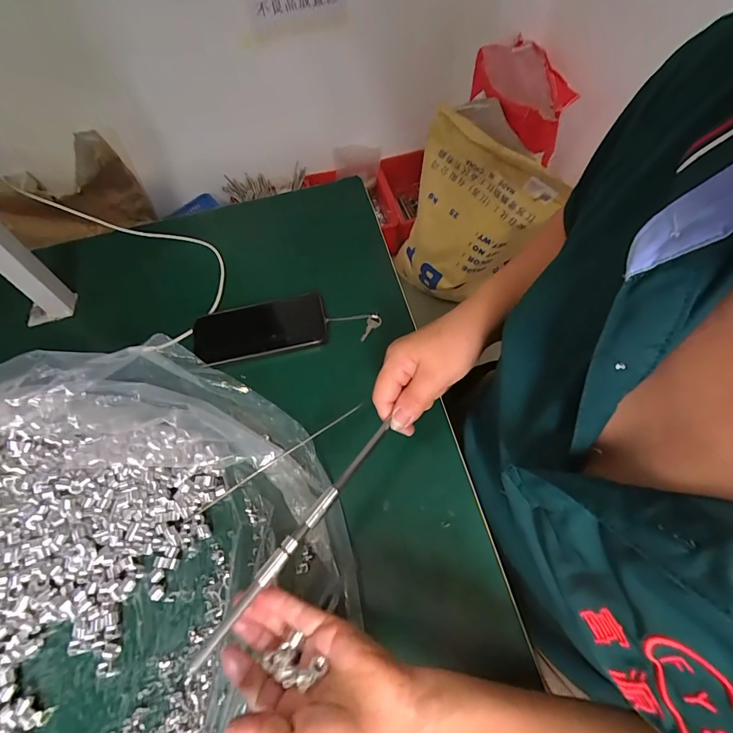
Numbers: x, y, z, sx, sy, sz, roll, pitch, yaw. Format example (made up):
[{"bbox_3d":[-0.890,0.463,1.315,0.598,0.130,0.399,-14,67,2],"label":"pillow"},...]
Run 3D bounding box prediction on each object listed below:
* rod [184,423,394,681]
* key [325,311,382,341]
[{"bbox_3d":[-0.046,0.120,0.301,0.011,0.008,0.210,31,61,21],"label":"rod"},{"bbox_3d":[-0.015,-0.049,0.485,0.066,0.012,0.033,-5,58,3],"label":"key"}]

